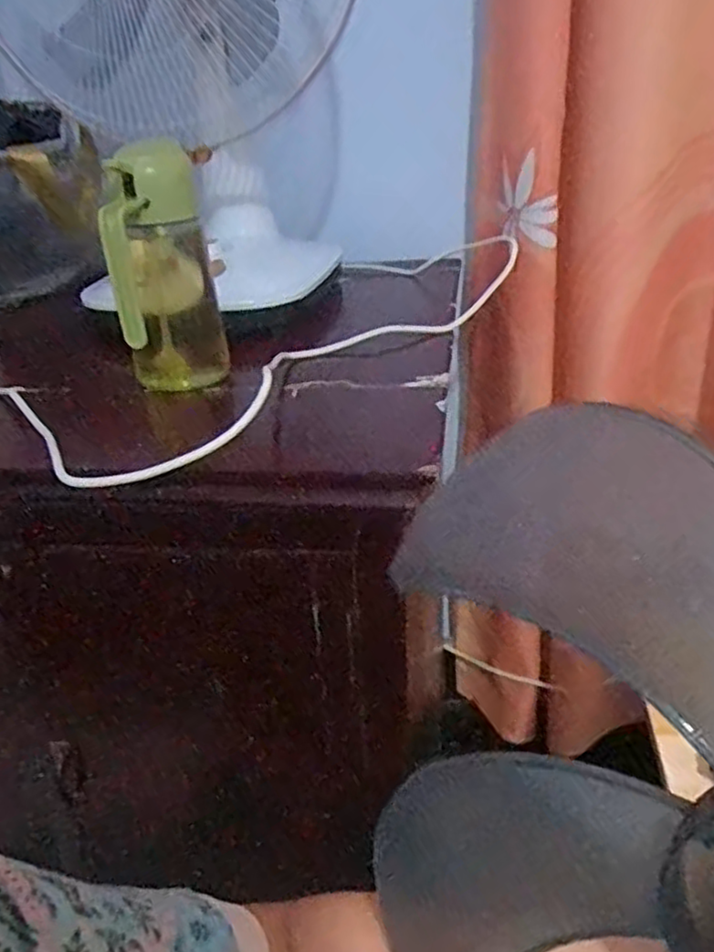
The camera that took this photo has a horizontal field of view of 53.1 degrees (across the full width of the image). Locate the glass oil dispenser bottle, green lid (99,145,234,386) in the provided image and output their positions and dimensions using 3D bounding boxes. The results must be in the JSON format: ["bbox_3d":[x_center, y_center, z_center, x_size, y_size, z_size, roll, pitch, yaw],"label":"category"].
[{"bbox_3d":[-0.152,-0.160,0.562,0.078,0.179,0.102,-13,29,-16],"label":"glass oil dispenser bottle, green lid"}]

